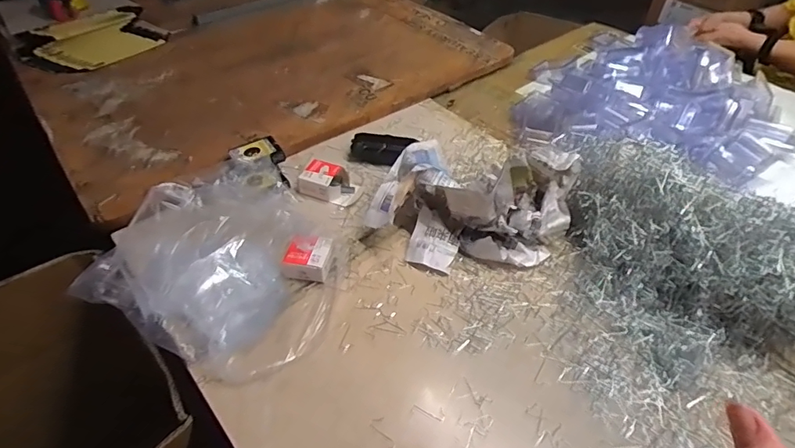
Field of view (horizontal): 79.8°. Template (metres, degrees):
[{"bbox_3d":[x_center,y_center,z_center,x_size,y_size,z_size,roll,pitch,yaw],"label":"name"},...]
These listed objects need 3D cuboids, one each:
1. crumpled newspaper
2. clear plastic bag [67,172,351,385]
[{"bbox_3d":[0.094,-0.028,0.636,0.257,0.113,0.162,14,46,13],"label":"crumpled newspaper"},{"bbox_3d":[-0.207,0.034,0.593,0.279,0.067,0.250,21,48,20],"label":"clear plastic bag"}]

